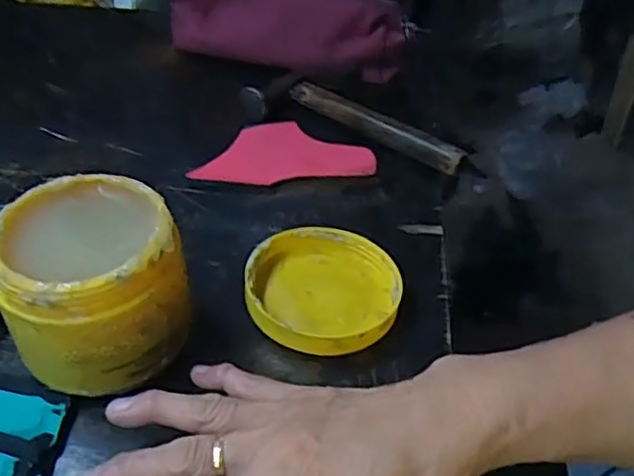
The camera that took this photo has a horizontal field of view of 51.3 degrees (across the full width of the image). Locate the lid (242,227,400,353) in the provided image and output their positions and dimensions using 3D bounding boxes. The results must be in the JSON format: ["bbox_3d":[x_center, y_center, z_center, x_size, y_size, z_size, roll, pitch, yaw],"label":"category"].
[{"bbox_3d":[0.004,0.030,0.404,0.090,0.023,0.090,1,42,-1],"label":"lid"}]

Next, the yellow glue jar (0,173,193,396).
[{"bbox_3d":[-0.120,0.028,0.356,0.088,0.089,0.087,1,42,-1],"label":"yellow glue jar"}]

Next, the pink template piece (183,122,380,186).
[{"bbox_3d":[-0.027,-0.071,0.537,0.140,0.011,0.073,-2,44,-5],"label":"pink template piece"}]

